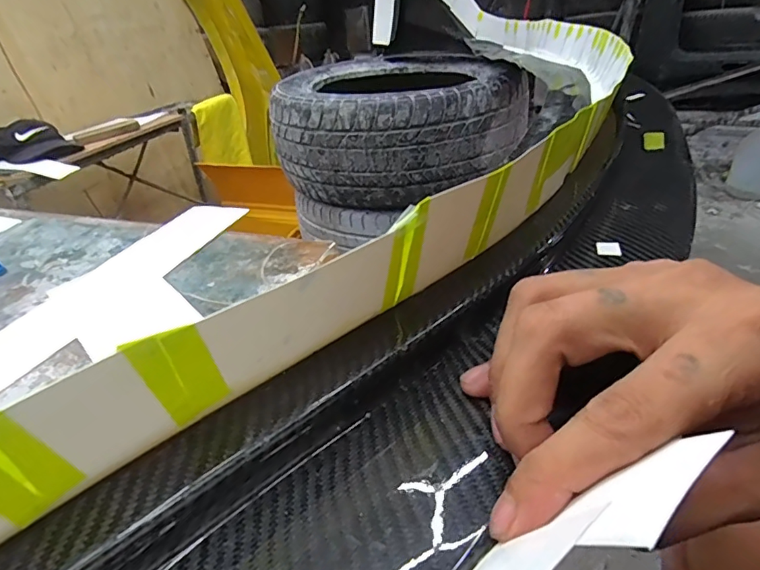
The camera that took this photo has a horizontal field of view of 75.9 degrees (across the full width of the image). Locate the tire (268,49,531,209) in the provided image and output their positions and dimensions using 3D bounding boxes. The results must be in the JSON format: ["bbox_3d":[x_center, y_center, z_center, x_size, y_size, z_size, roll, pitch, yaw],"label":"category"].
[{"bbox_3d":[0.018,-0.405,1.191,0.523,0.216,0.557,-9,33,-6],"label":"tire"}]

